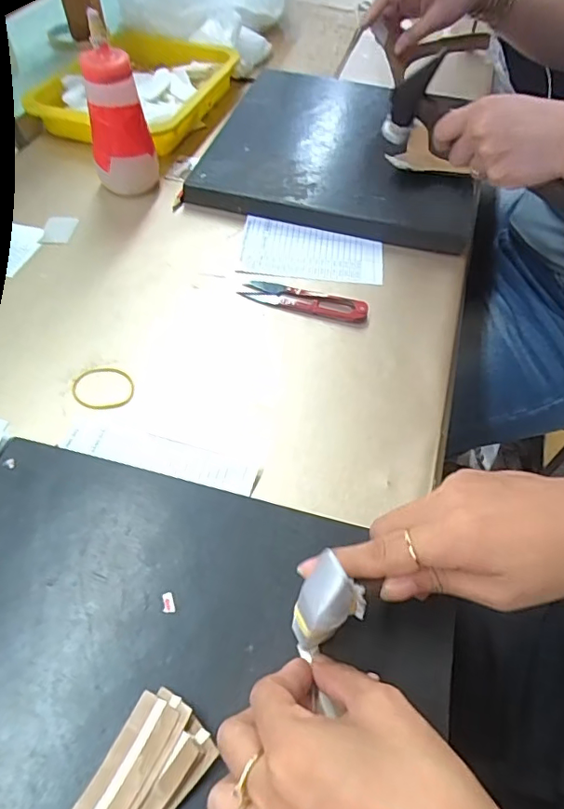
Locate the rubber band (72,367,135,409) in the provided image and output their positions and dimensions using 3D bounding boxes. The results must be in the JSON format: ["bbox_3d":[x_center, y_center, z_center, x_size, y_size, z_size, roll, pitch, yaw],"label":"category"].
[{"bbox_3d":[-0.142,-0.014,0.413,0.050,0.004,0.041,3,54,-1],"label":"rubber band"}]

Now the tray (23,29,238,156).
[{"bbox_3d":[-0.173,-0.406,0.669,0.177,0.049,0.237,13,54,7],"label":"tray"}]

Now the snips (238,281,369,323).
[{"bbox_3d":[0.021,-0.097,0.479,0.116,0.011,0.027,16,55,9],"label":"snips"}]

